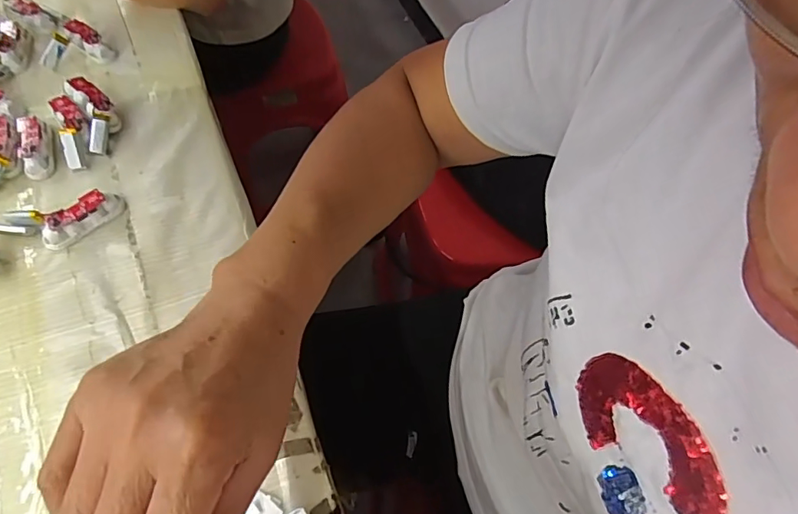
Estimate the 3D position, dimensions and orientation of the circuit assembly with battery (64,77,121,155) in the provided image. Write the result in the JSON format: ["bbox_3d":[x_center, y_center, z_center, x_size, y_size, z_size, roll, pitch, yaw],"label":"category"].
[{"bbox_3d":[-0.267,-0.127,0.439,0.030,0.028,0.068,-24,64,-17],"label":"circuit assembly with battery"}]

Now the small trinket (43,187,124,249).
[{"bbox_3d":[-0.249,-0.033,0.391,0.062,0.023,0.019,-39,70,-23],"label":"small trinket"}]

